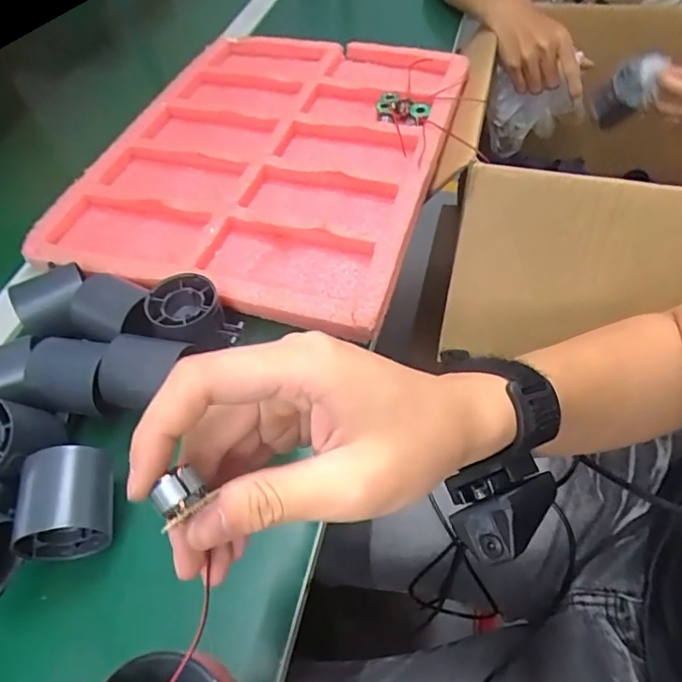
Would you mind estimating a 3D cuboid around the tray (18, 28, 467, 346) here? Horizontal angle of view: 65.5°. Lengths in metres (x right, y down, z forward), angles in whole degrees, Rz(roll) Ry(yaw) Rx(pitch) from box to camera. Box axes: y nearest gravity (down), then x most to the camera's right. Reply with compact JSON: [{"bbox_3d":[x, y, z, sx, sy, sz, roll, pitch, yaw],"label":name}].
[{"bbox_3d":[-0.069,-0.211,0.567,0.342,0.033,0.434,13,56,14],"label":"tray"}]

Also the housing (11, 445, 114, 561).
[{"bbox_3d":[-0.170,0.102,0.334,0.054,0.052,0.054,-9,54,-2],"label":"housing"}]

